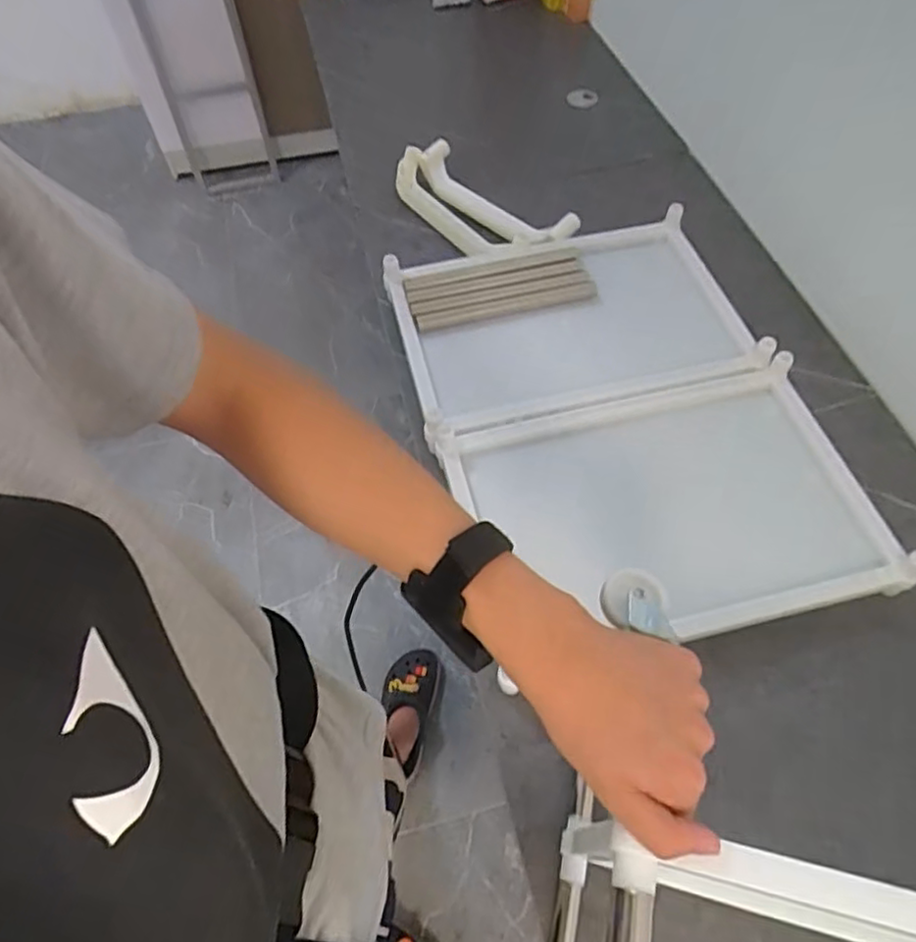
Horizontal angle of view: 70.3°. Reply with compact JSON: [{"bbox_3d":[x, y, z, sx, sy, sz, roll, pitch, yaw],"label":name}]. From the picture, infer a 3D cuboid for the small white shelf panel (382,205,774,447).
[{"bbox_3d":[0.143,-0.201,0.857,0.441,0.033,0.294,-16,58,-9],"label":"small white shelf panel"}]

